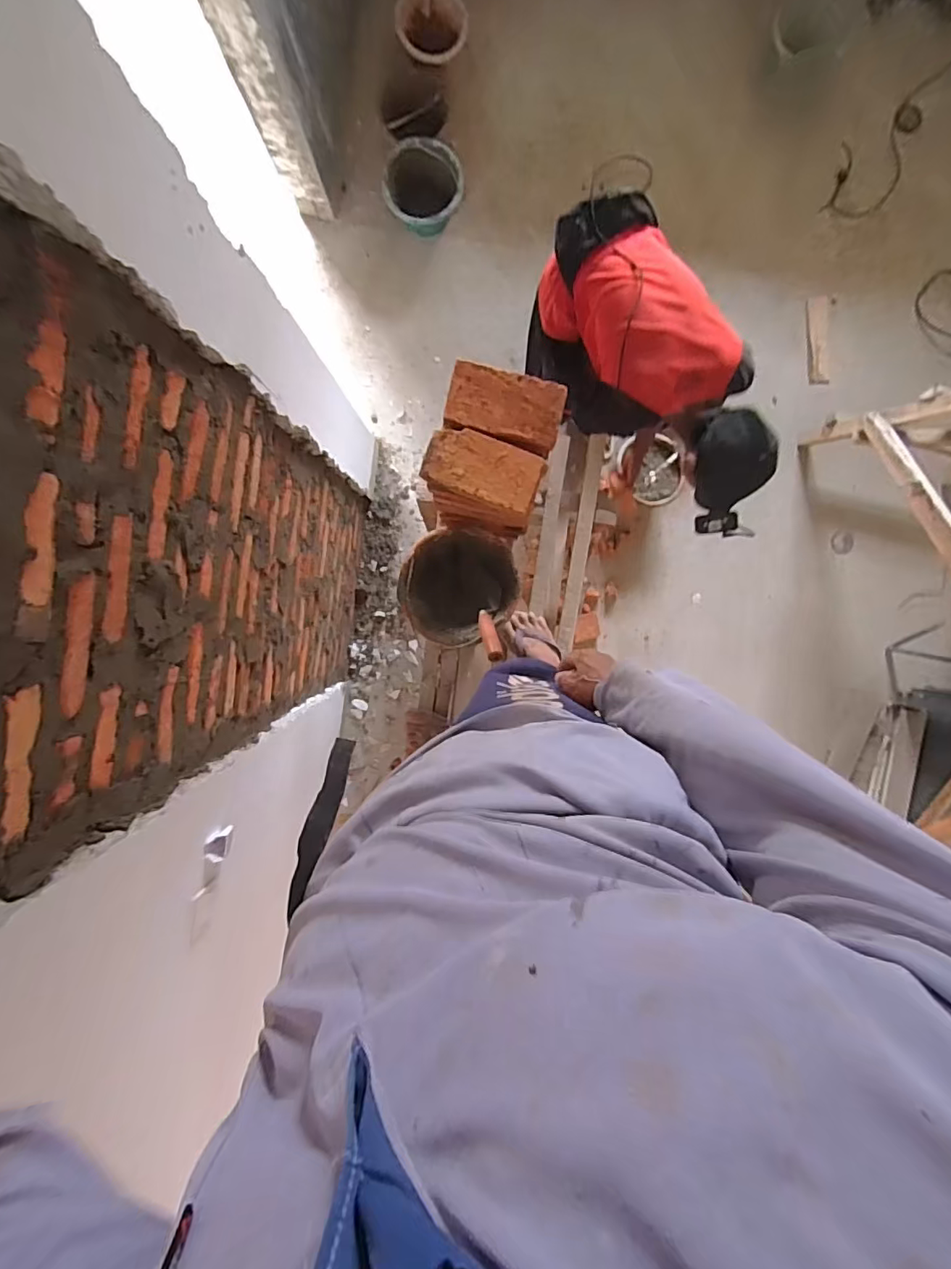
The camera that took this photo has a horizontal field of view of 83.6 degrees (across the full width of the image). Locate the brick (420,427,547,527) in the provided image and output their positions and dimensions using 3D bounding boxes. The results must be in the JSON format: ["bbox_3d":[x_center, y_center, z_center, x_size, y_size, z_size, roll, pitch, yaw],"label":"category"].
[{"bbox_3d":[0.010,-0.267,0.884,0.194,0.058,0.105,19,94,-2],"label":"brick"}]

